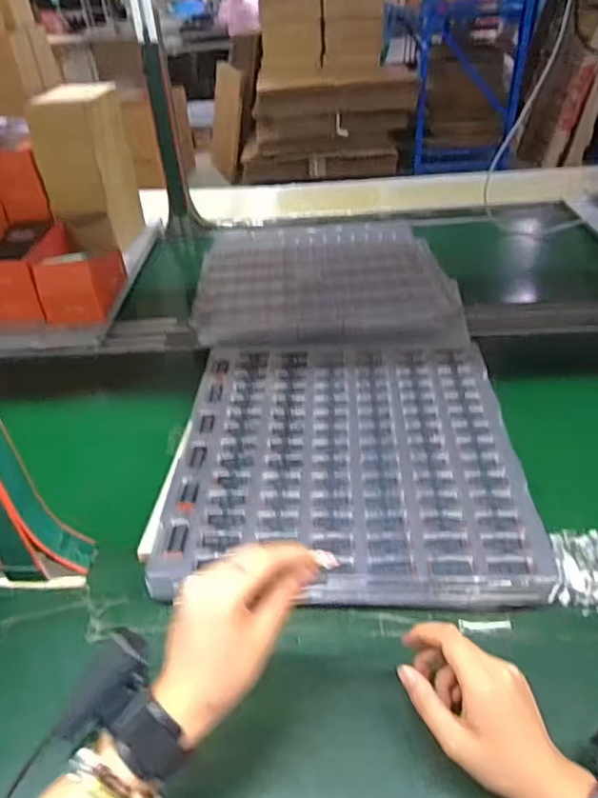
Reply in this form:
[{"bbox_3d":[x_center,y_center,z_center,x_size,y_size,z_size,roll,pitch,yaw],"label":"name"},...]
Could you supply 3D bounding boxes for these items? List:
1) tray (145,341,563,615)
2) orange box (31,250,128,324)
[{"bbox_3d":[0.057,0.063,0.683,0.385,0.029,0.393,-1,39,3],"label":"tray"},{"bbox_3d":[-0.380,-0.223,1.002,0.095,0.104,0.191,-1,39,3],"label":"orange box"}]

